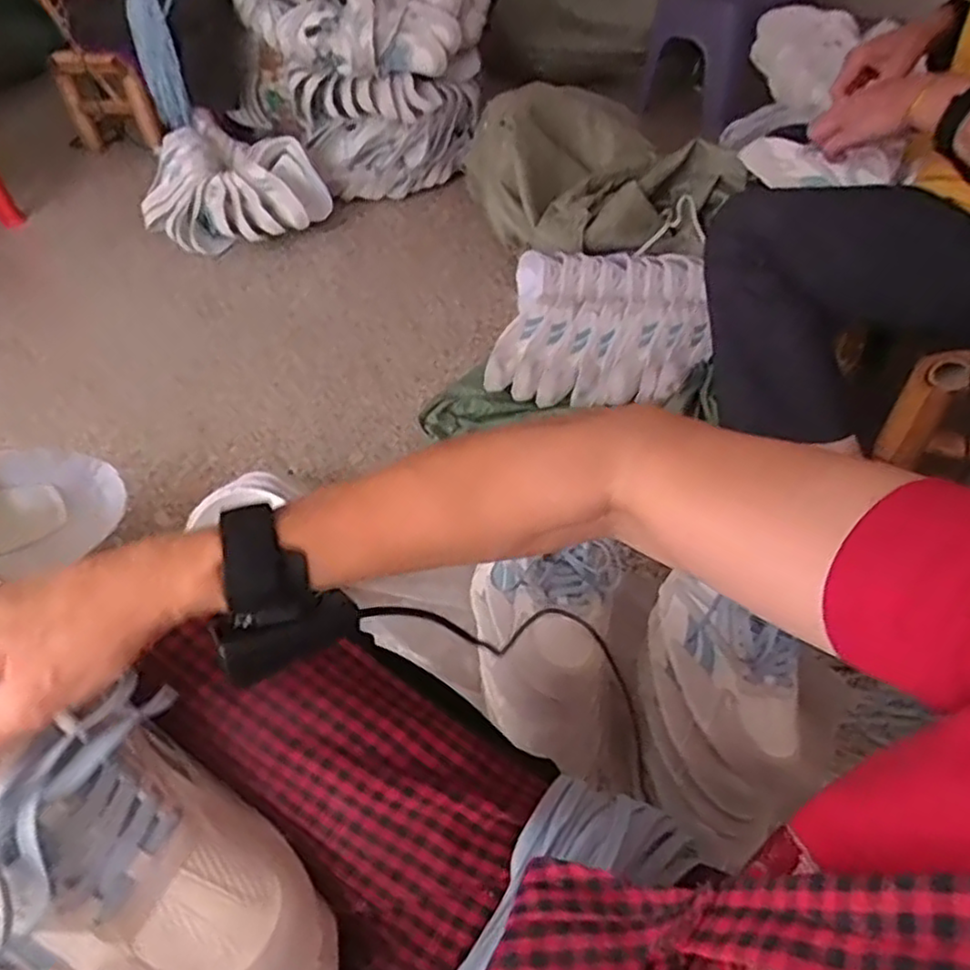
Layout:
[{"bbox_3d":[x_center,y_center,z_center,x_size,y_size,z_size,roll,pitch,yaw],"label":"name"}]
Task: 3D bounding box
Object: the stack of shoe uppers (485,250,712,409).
[{"bbox_3d":[0.211,-0.299,1.323,0.373,0.153,0.368,8,45,11],"label":"stack of shoe uppers"}]

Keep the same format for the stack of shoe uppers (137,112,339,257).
[{"bbox_3d":[-0.599,-0.711,1.731,0.406,0.215,0.332,12,46,14],"label":"stack of shoe uppers"}]

